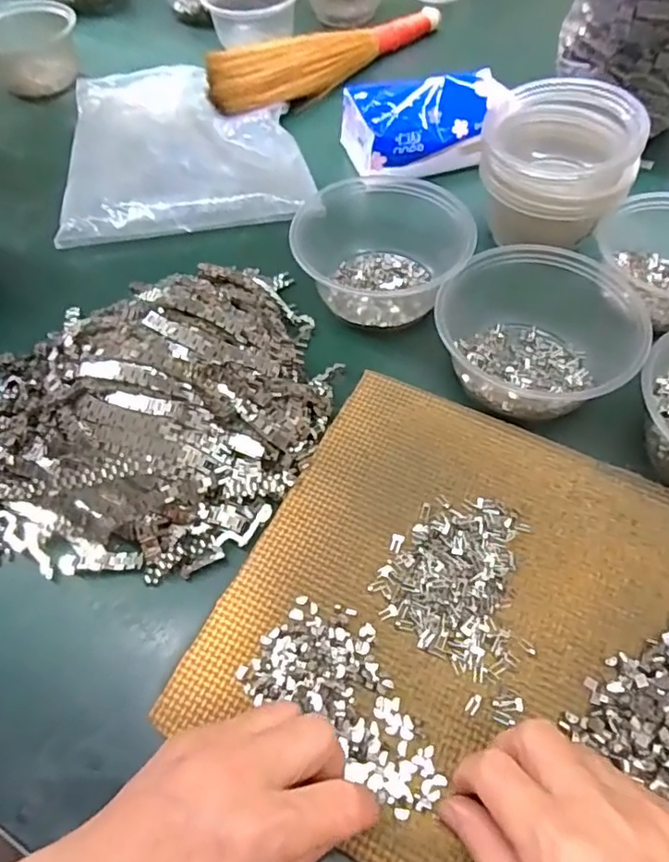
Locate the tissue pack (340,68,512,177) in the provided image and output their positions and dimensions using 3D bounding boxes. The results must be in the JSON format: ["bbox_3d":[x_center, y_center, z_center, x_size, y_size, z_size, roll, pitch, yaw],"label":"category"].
[{"bbox_3d":[0.079,-0.288,0.543,0.141,0.055,0.079,-2,59,2],"label":"tissue pack"}]

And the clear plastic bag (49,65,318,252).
[{"bbox_3d":[-0.150,-0.295,0.586,0.224,0.018,0.259,-8,59,-2],"label":"clear plastic bag"}]

